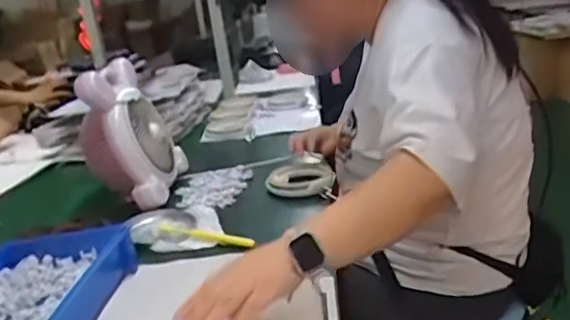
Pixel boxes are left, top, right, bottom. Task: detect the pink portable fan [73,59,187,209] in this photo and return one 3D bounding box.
[{"bbox_3d":[-0.300,-0.057,1.107,0.128,0.255,0.204,-5,18,9],"label":"pink portable fan"}]

